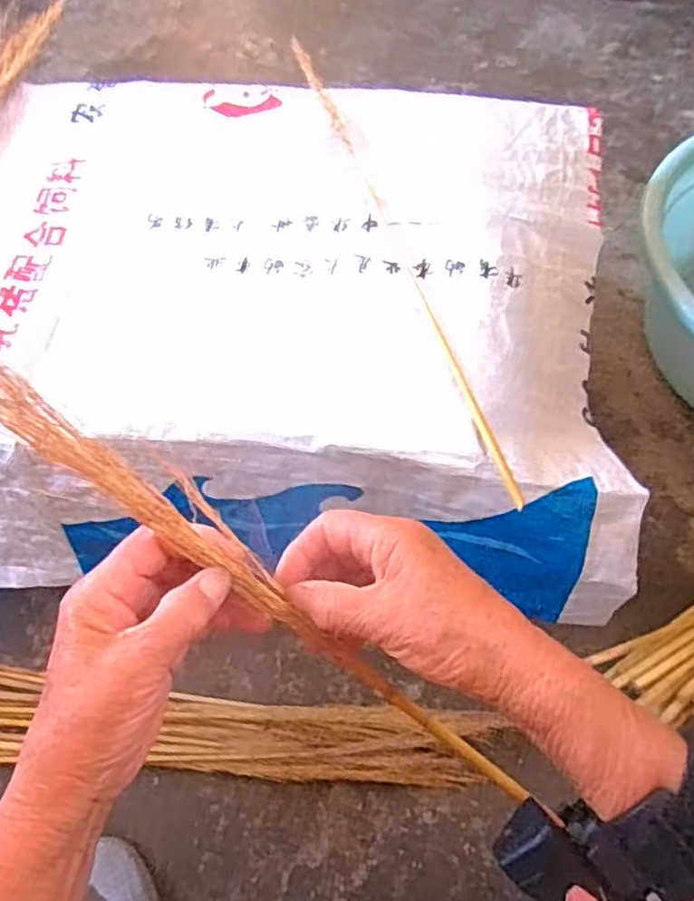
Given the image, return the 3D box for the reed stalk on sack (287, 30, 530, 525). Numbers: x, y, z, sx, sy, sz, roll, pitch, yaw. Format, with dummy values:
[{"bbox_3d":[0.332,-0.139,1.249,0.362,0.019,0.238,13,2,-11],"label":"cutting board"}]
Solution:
[{"bbox_3d":[0.040,-0.215,0.642,0.011,0.013,0.611,-17,65,-7],"label":"reed stalk on sack"}]

